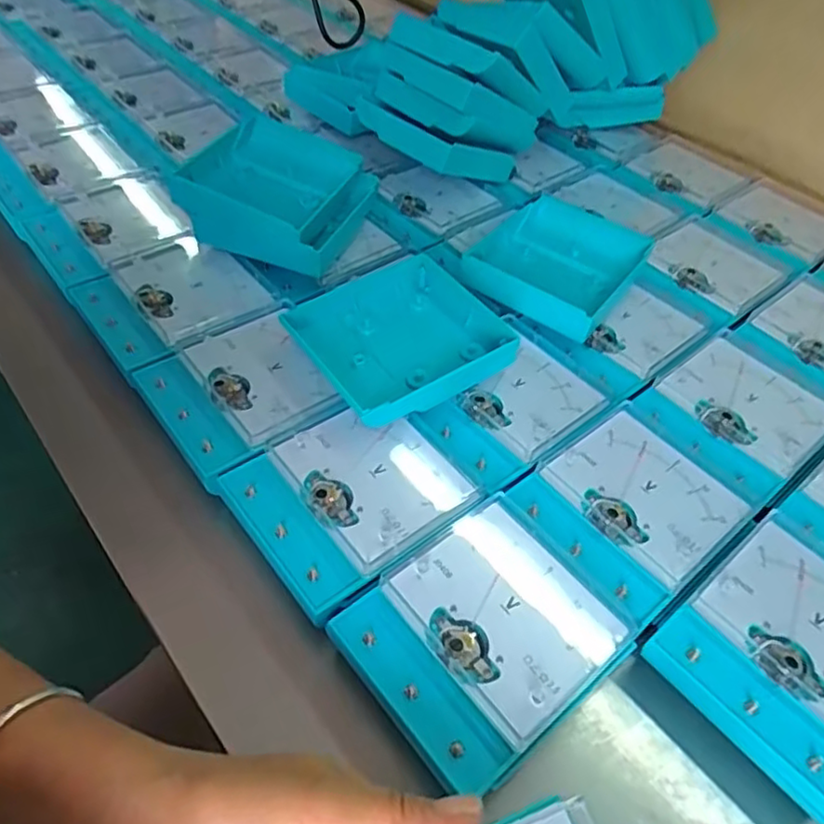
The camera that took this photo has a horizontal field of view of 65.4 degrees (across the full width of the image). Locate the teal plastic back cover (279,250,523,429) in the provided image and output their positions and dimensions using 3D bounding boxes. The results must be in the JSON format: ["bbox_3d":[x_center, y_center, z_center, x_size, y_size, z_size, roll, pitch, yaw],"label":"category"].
[{"bbox_3d":[-0.005,-0.051,0.419,0.116,0.030,0.114,-26,55,-25],"label":"teal plastic back cover"}]

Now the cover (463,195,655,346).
[{"bbox_3d":[0.113,-0.115,0.488,0.102,0.027,0.128,31,54,22],"label":"cover"}]

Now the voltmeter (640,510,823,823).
[{"bbox_3d":[0.188,0.121,0.321,0.120,0.036,0.096,-31,57,-28],"label":"voltmeter"}]

